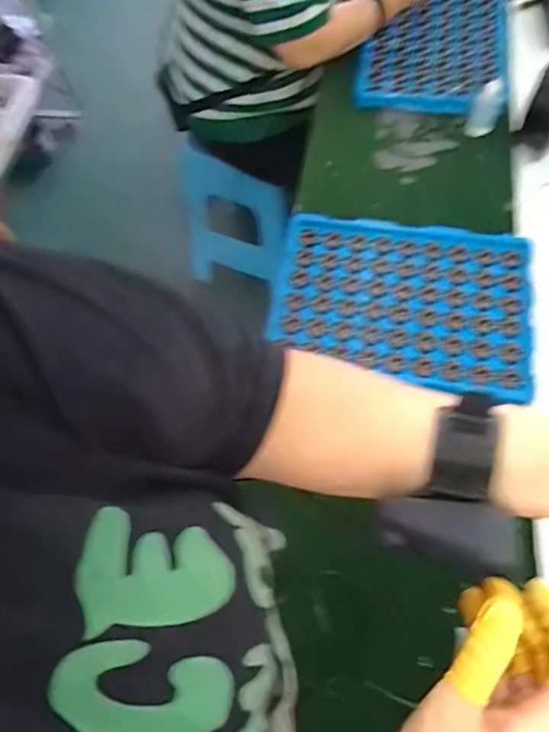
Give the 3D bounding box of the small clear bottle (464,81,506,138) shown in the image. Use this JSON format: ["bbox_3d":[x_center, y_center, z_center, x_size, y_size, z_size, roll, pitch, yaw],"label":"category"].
[{"bbox_3d":[0.363,-0.444,0.858,0.045,0.082,0.044,20,67,11],"label":"small clear bottle"}]

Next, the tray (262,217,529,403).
[{"bbox_3d":[0.186,-0.098,0.738,0.363,0.018,0.265,9,65,6],"label":"tray"}]

